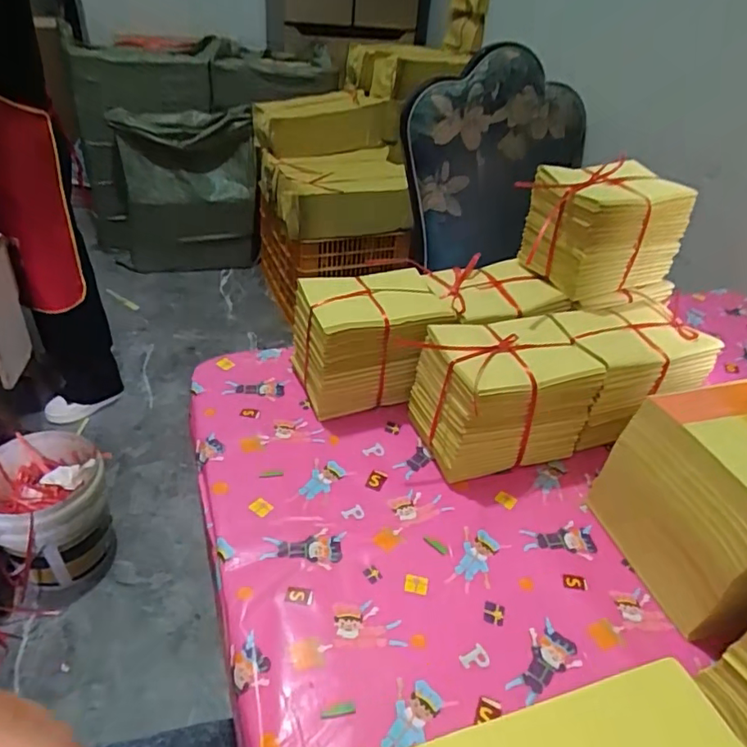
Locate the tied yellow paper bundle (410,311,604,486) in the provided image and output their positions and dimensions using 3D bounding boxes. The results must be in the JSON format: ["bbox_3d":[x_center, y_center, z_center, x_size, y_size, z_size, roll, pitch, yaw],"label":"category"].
[{"bbox_3d":[0.145,0.025,0.643,0.173,0.131,0.122,-9,39,-20],"label":"tied yellow paper bundle"}]

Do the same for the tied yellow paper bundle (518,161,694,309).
[{"bbox_3d":[0.285,-0.178,0.715,0.175,0.142,0.111,-9,39,-19],"label":"tied yellow paper bundle"}]

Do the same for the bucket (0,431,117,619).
[{"bbox_3d":[-0.734,0.335,1.298,0.242,0.275,0.283,-15,41,-25],"label":"bucket"}]

